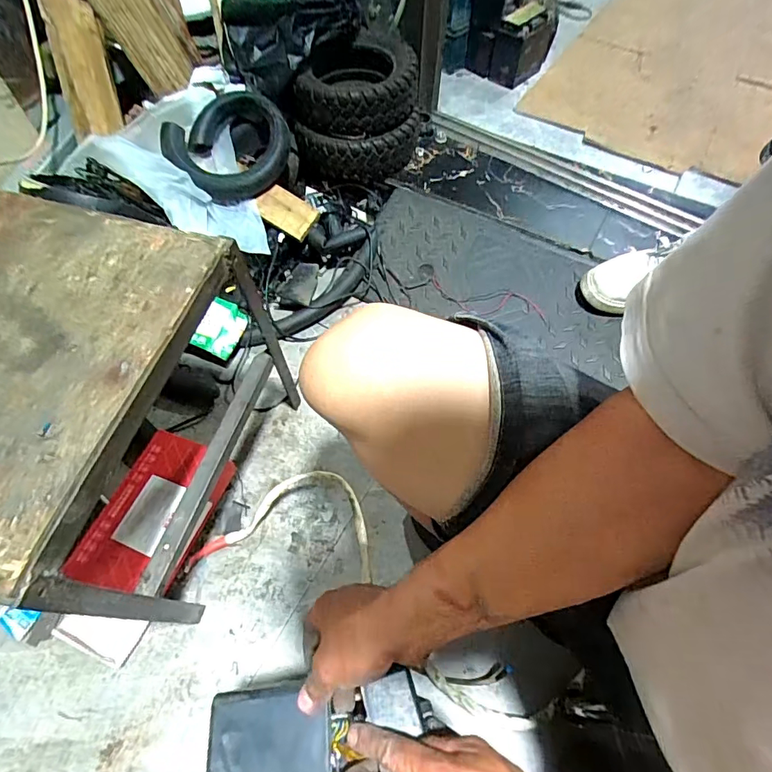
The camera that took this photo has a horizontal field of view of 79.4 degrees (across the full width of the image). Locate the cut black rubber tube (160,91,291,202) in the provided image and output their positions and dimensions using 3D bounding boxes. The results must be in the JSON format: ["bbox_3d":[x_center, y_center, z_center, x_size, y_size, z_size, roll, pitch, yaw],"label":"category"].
[{"bbox_3d":[-0.297,-0.445,0.873,0.228,0.103,0.183,-12,61,-8],"label":"cut black rubber tube"}]

